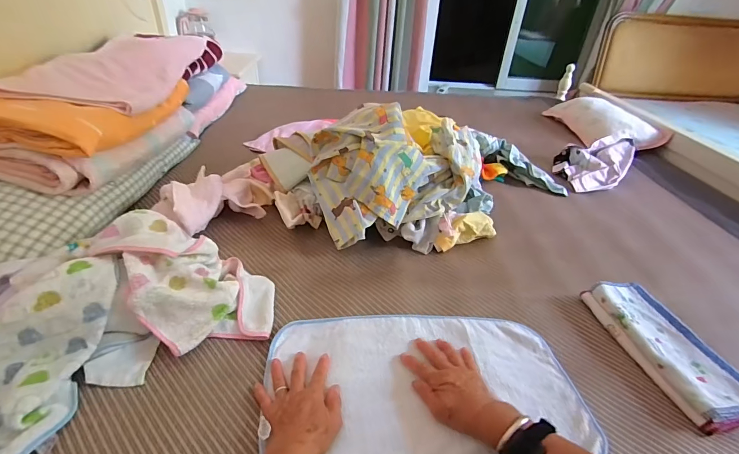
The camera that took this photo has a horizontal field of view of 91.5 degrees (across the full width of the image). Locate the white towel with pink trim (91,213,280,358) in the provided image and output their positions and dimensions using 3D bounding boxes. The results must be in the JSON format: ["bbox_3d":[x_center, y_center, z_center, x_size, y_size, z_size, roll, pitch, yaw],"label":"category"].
[{"bbox_3d":[-0.311,0.080,0.620,0.311,0.126,0.187,28,42,29],"label":"white towel with pink trim"}]

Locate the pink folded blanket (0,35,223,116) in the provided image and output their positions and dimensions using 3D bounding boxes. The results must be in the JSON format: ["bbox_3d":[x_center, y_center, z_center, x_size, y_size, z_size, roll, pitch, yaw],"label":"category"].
[{"bbox_3d":[-0.670,-0.451,1.022,0.273,0.075,0.714,1,36,-4],"label":"pink folded blanket"}]

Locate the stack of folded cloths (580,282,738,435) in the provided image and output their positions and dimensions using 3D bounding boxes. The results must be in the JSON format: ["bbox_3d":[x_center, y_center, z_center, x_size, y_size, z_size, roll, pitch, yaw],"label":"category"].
[{"bbox_3d":[0.489,0.197,0.599,0.108,0.043,0.255,-4,37,-11],"label":"stack of folded cloths"}]

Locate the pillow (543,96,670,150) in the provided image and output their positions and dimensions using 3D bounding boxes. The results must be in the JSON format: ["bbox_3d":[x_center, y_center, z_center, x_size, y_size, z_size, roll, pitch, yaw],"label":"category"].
[{"bbox_3d":[0.887,-0.420,1.390,0.233,0.096,0.428,0,36,-6],"label":"pillow"}]

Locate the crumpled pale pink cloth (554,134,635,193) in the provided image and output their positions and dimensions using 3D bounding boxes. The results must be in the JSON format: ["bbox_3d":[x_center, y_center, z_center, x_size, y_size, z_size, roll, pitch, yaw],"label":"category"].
[{"bbox_3d":[0.695,-0.202,1.127,0.199,0.098,0.284,24,40,25],"label":"crumpled pale pink cloth"}]

